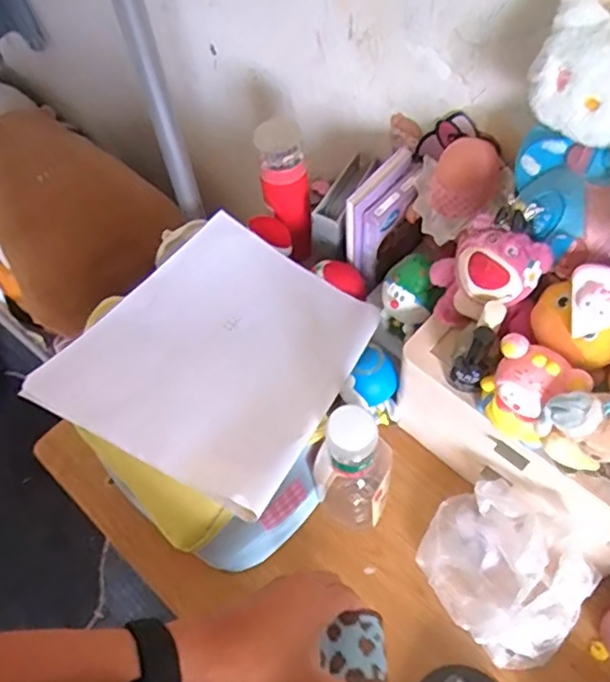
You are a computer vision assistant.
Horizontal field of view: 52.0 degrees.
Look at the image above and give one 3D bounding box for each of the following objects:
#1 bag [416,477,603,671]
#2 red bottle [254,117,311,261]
[{"bbox_3d":[0.174,0.202,0.558,0.102,0.115,0.149,-29,60,-14],"label":"bag"},{"bbox_3d":[-0.022,-0.176,0.733,0.051,0.164,0.059,-5,57,0],"label":"red bottle"}]

